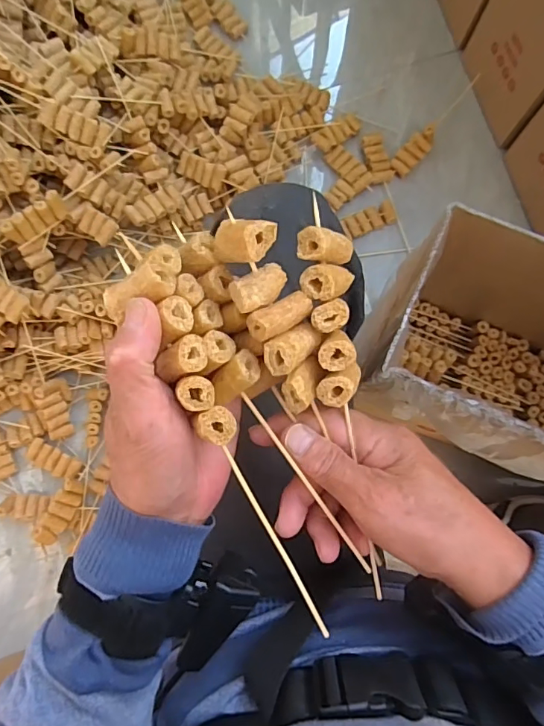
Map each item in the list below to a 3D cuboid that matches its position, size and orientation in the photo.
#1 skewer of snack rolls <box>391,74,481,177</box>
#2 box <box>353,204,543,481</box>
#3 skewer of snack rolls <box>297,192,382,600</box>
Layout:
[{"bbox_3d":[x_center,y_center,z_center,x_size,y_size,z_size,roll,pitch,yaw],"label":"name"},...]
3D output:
[{"bbox_3d":[0.291,-0.412,0.849,0.039,0.028,0.212,44,84,5],"label":"skewer of snack rolls"},{"bbox_3d":[0.346,0.025,0.621,0.436,0.285,0.241,20,83,3],"label":"box"},{"bbox_3d":[0.043,0.024,0.274,0.031,0.026,0.218,-9,93,-1],"label":"skewer of snack rolls"}]

